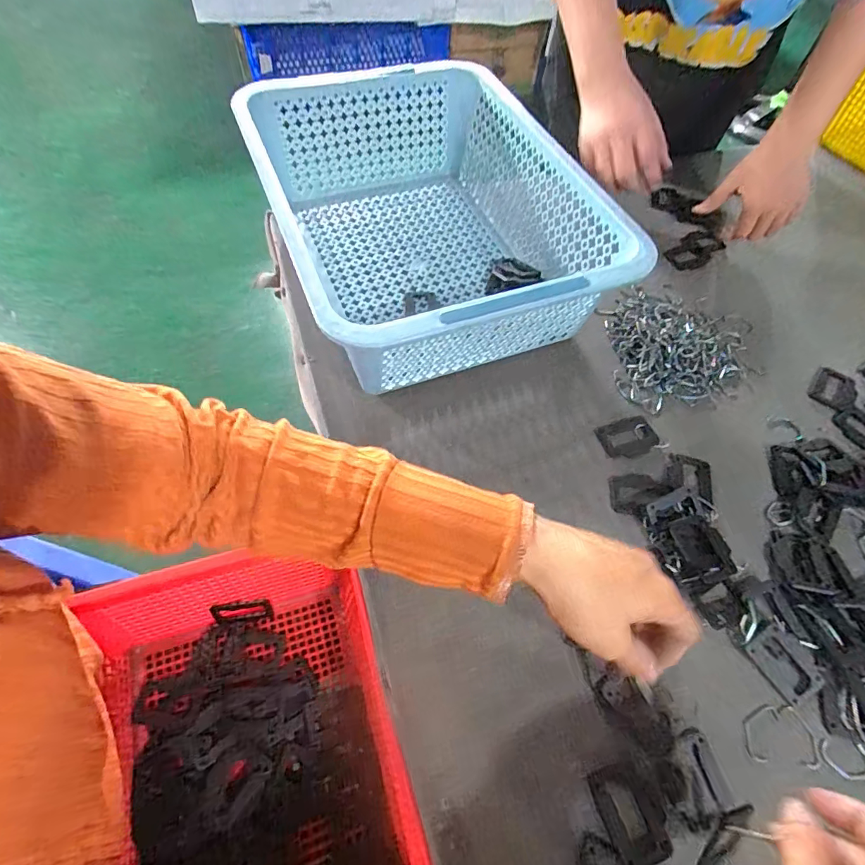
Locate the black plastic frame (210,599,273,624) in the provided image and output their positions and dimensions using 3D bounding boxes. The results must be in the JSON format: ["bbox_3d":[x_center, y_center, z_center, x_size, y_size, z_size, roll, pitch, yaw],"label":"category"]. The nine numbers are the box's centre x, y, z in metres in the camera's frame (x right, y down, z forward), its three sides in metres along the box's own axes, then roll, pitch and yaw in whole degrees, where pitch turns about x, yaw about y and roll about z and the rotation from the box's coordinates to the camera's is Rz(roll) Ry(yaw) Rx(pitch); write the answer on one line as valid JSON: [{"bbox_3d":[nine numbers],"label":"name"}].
[{"bbox_3d":[-0.173,0.161,0.427,0.049,0.035,0.006,-6,46,-10],"label":"black plastic frame"}]

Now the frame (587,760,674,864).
[{"bbox_3d":[0.124,0.238,0.293,0.038,0.005,0.050,-13,61,-12],"label":"frame"}]

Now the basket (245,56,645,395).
[{"bbox_3d":[-0.010,-0.227,0.489,0.284,0.121,0.397,-15,61,-13],"label":"basket"}]

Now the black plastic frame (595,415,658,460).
[{"bbox_3d":[0.182,0.004,0.437,0.058,0.004,0.037,-17,61,-14],"label":"black plastic frame"}]

